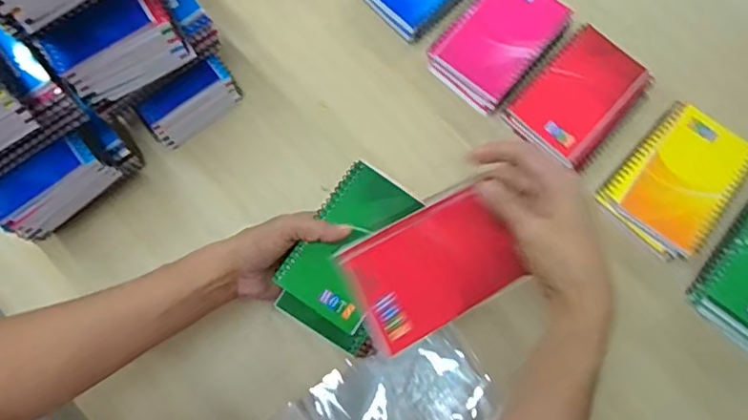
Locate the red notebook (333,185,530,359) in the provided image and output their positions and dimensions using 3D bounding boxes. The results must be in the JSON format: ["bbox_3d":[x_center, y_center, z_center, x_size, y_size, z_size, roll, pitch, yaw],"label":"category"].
[{"bbox_3d":[0.041,0.041,0.407,0.112,0.008,0.080,-27,91,-8],"label":"red notebook"}]

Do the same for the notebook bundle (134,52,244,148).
[{"bbox_3d":[-0.177,-0.104,0.564,0.091,0.054,0.032,-34,79,-7],"label":"notebook bundle"}]

